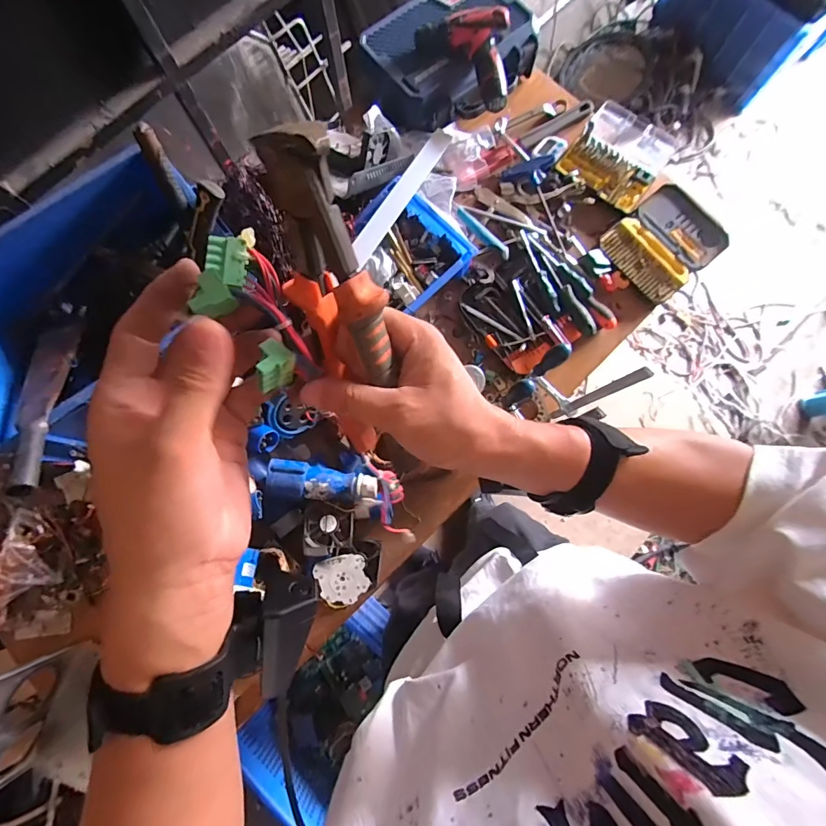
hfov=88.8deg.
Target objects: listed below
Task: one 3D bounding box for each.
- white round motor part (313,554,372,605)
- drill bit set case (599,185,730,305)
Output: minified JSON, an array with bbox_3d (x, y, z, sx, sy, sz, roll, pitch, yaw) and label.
[{"bbox_3d":[-0.120,0.283,0.722,0.090,0.011,0.087,13,33,-9],"label":"white round motor part"},{"bbox_3d":[0.537,-0.364,0.898,0.241,0.035,0.188,-38,80,-7],"label":"drill bit set case"}]

